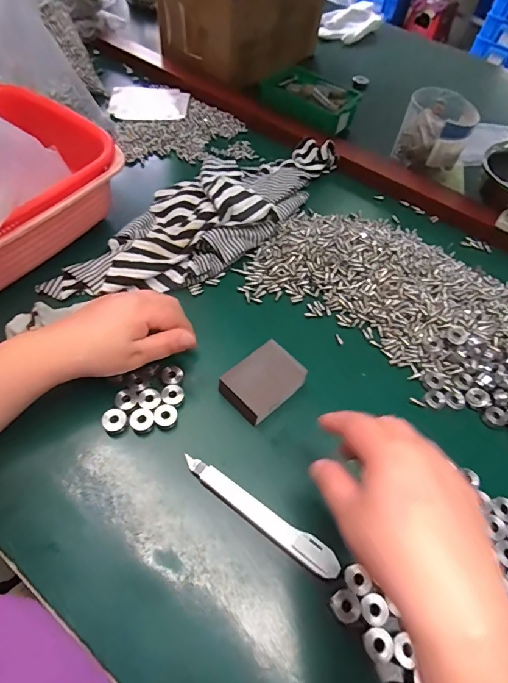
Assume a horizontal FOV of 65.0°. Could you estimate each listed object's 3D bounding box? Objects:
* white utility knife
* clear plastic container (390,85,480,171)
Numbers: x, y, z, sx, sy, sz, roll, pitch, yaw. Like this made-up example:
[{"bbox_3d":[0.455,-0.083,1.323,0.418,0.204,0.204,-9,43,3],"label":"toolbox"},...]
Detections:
[{"bbox_3d":[0.004,0.136,0.316,0.141,0.011,0.019,32,59,14],"label":"white utility knife"},{"bbox_3d":[0.273,-0.315,0.606,0.097,0.084,0.115,24,59,11],"label":"clear plastic container"}]

